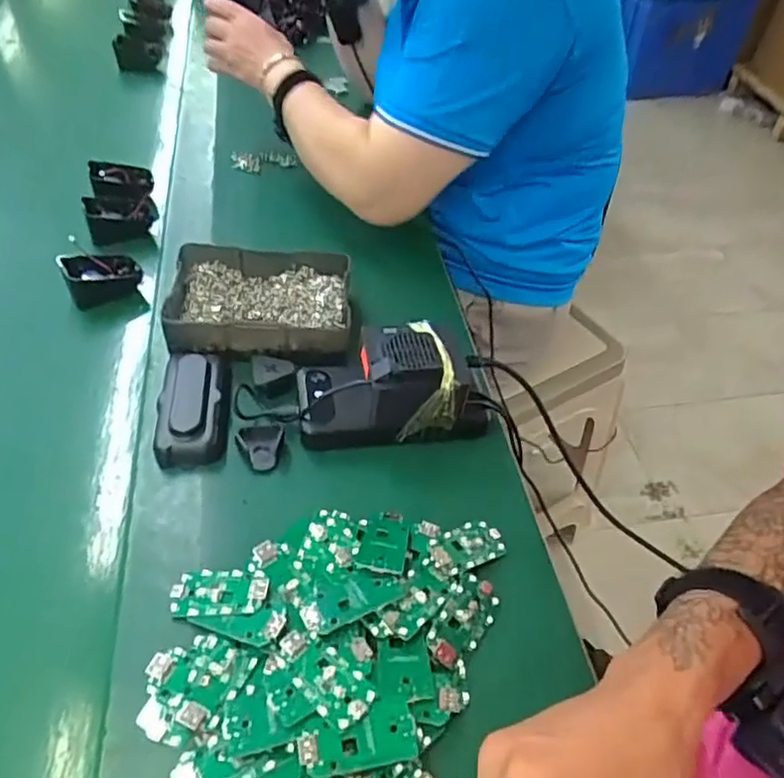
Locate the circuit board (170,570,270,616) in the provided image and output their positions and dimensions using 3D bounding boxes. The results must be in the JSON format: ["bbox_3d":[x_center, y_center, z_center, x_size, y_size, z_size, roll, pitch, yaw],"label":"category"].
[{"bbox_3d":[-0.111,0.131,0.407,0.063,0.005,0.030,-3,47,11],"label":"circuit board"}]

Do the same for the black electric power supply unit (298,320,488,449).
[{"bbox_3d":[0.000,-0.007,0.503,0.151,0.077,0.077,-6,48,-9],"label":"black electric power supply unit"}]

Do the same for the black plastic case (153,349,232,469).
[{"bbox_3d":[-0.158,0.009,0.510,0.052,0.033,0.108,-4,48,-7],"label":"black plastic case"}]

